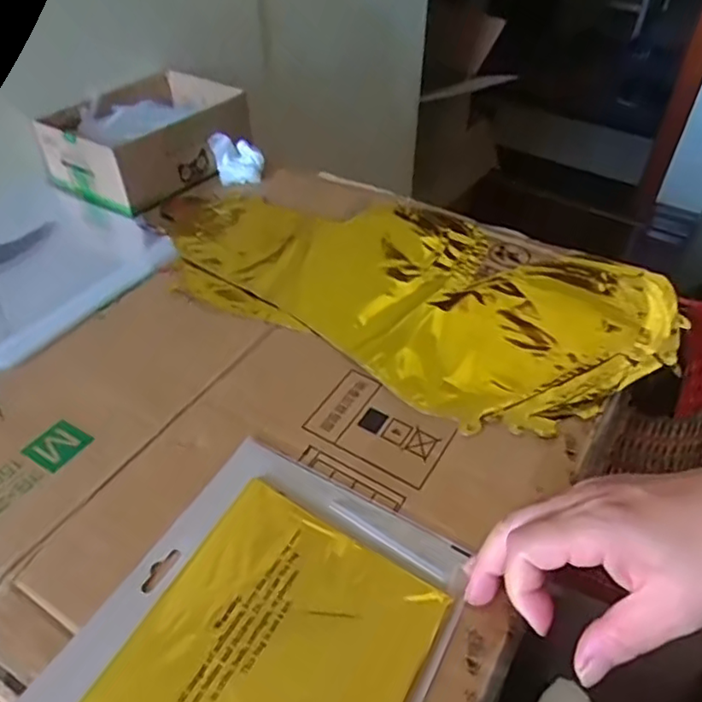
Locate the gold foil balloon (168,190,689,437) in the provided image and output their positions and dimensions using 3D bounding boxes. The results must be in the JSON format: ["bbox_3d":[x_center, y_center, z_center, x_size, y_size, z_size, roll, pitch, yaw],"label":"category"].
[{"bbox_3d":[0.041,-0.059,0.541,0.426,0.035,0.235,25,49,24],"label":"gold foil balloon"}]

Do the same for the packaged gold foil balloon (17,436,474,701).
[{"bbox_3d":[-0.044,0.145,0.315,0.163,0.012,0.193,21,47,21],"label":"packaged gold foil balloon"}]

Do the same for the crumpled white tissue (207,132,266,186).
[{"bbox_3d":[-0.122,-0.208,0.655,0.053,0.037,0.039,-7,44,-7],"label":"crumpled white tissue"}]

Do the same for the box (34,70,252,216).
[{"bbox_3d":[-0.215,-0.232,0.663,0.152,0.065,0.191,24,48,23],"label":"box"}]

